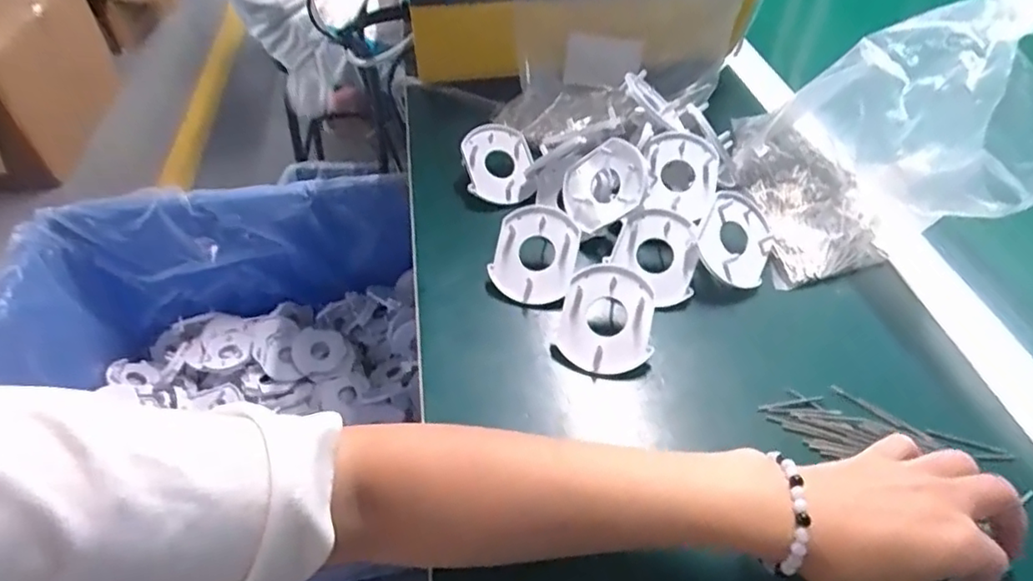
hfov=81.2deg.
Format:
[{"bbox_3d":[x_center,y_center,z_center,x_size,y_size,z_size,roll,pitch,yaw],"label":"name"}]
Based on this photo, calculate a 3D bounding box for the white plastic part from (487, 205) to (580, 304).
[{"bbox_3d":[0.013,-0.026,0.432,0.056,0.013,0.070,11,81,6],"label":"white plastic part"}]

